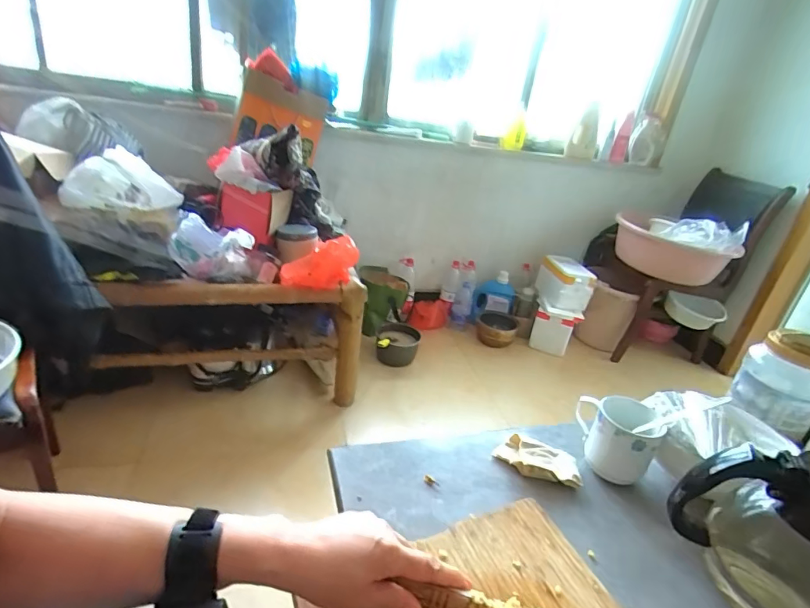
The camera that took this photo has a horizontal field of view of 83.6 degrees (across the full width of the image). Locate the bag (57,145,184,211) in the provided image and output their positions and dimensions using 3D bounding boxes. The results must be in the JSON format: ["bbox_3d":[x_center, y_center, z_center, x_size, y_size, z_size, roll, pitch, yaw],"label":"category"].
[{"bbox_3d":[-0.730,-0.314,1.154,0.265,0.141,0.102,-5,29,-25],"label":"bag"}]

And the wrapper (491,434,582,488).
[{"bbox_3d":[0.173,0.205,0.593,0.107,0.022,0.057,19,28,22],"label":"wrapper"}]

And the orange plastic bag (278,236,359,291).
[{"bbox_3d":[-0.249,-0.116,1.308,0.212,0.150,0.072,2,27,-11],"label":"orange plastic bag"}]

